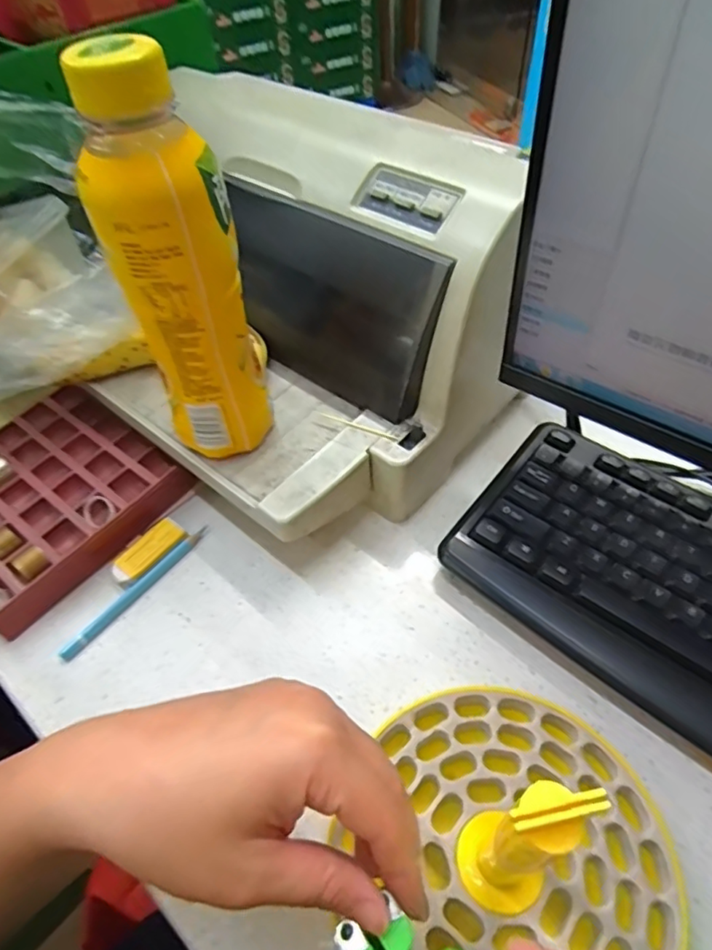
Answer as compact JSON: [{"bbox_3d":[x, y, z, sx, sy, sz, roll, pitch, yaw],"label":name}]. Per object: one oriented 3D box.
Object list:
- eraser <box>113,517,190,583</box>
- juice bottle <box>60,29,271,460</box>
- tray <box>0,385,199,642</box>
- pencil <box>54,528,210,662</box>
[{"bbox_3d":[-0.139,0.051,0.392,0.024,0.008,0.051,33,59,26],"label":"eraser"},{"bbox_3d":[-0.090,-0.094,0.309,0.061,0.210,0.051,-16,52,-10],"label":"juice bottle"},{"bbox_3d":[-0.217,0.015,0.406,0.135,0.034,0.149,31,58,25],"label":"tray"},{"bbox_3d":[-0.139,0.073,0.373,0.010,0.004,0.112,32,59,25],"label":"pencil"}]

